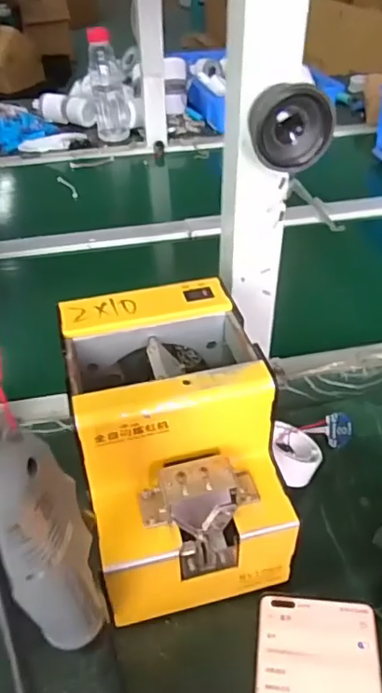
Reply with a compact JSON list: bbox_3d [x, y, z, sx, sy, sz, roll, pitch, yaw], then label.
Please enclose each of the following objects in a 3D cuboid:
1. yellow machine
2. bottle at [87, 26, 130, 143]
[{"bbox_3d":[-0.013,0.069,0.386,0.122,0.144,0.183,-10,42,-10],"label":"yellow machine"},{"bbox_3d":[-0.162,-0.512,1.069,0.070,0.180,0.063,-3,39,-3],"label":"bottle"}]

